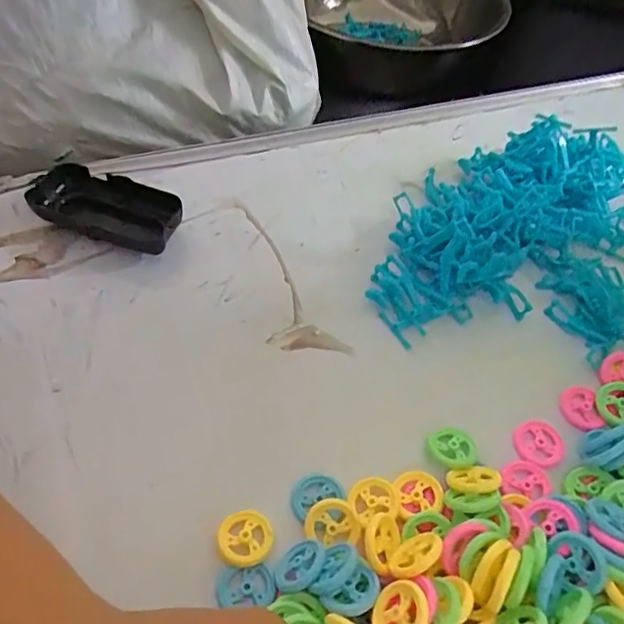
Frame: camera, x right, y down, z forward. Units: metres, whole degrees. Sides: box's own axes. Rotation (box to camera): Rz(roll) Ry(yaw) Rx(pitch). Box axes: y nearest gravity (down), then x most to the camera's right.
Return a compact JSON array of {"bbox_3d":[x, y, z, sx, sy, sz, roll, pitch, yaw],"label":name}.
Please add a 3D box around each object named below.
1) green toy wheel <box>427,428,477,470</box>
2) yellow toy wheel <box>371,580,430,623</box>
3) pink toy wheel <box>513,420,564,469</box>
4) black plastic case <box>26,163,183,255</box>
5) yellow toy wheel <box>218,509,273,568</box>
[{"bbox_3d":[0.086,0.082,0.334,0.028,0.006,0.026,2,53,-3],"label":"green toy wheel"},{"bbox_3d":[0.040,0.139,0.254,0.027,0.007,0.029,-1,50,46],"label":"yellow toy wheel"},{"bbox_3d":[0.140,0.081,0.343,0.032,0.004,0.029,-19,57,-17],"label":"pink toy wheel"},{"bbox_3d":[-0.156,-0.078,0.422,0.115,0.026,0.048,19,54,10],"label":"black plastic case"},{"bbox_3d":[-0.035,0.121,0.296,0.028,0.007,0.029,2,53,-3],"label":"yellow toy wheel"}]

